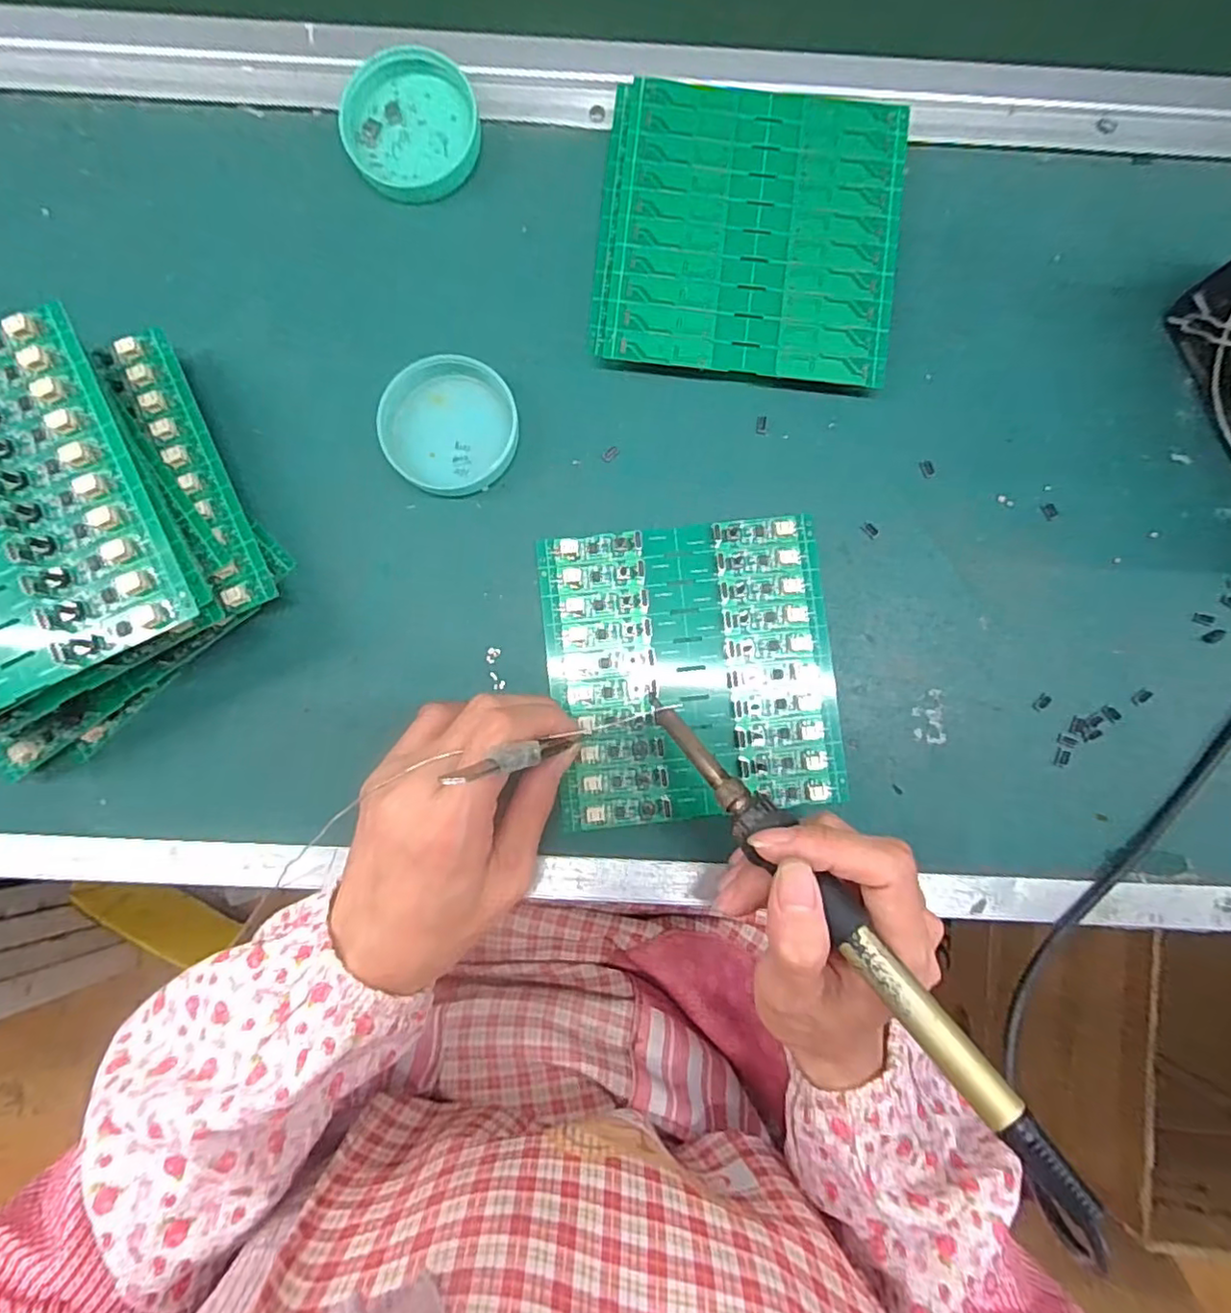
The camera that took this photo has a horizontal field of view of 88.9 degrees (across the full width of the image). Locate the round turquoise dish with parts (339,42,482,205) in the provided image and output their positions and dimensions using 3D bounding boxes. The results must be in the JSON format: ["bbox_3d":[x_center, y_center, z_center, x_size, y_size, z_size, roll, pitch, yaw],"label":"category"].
[{"bbox_3d":[-0.102,-0.264,0.313,0.066,0.016,0.063,0,86,-1],"label":"round turquoise dish with parts"}]

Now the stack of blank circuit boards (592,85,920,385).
[{"bbox_3d":[0.065,-0.206,0.310,0.143,0.017,0.137,7,86,0],"label":"stack of blank circuit boards"}]

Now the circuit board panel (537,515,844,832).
[{"bbox_3d":[0.036,0.006,0.301,0.131,0.004,0.137,-6,86,-1],"label":"circuit board panel"}]

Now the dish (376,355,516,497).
[{"bbox_3d":[-0.079,-0.111,0.302,0.062,0.016,0.064,0,86,-1],"label":"dish"}]

